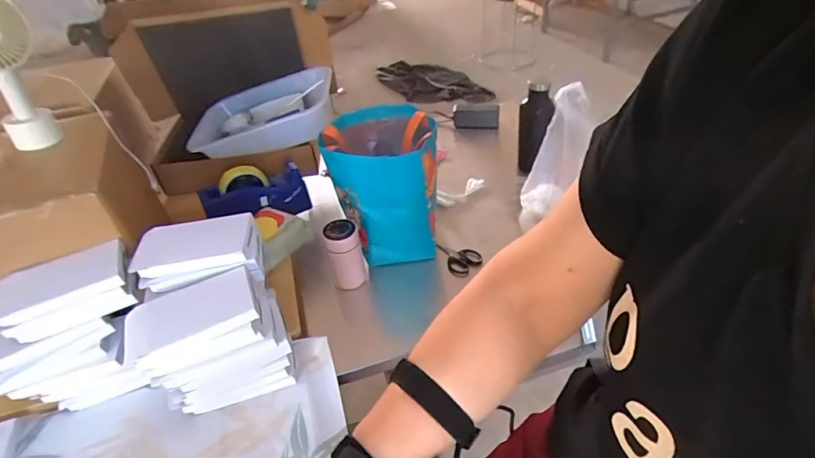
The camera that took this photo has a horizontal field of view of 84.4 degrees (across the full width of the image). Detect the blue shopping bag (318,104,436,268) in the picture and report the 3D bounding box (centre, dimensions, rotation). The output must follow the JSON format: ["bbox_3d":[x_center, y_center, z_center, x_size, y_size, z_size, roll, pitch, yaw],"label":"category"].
[{"bbox_3d":[-0.046,-0.086,0.886,0.200,0.236,0.219,-16,40,-12],"label":"blue shopping bag"}]

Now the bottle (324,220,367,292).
[{"bbox_3d":[-0.116,0.049,0.829,0.063,0.122,0.055,-15,40,-11],"label":"bottle"}]

